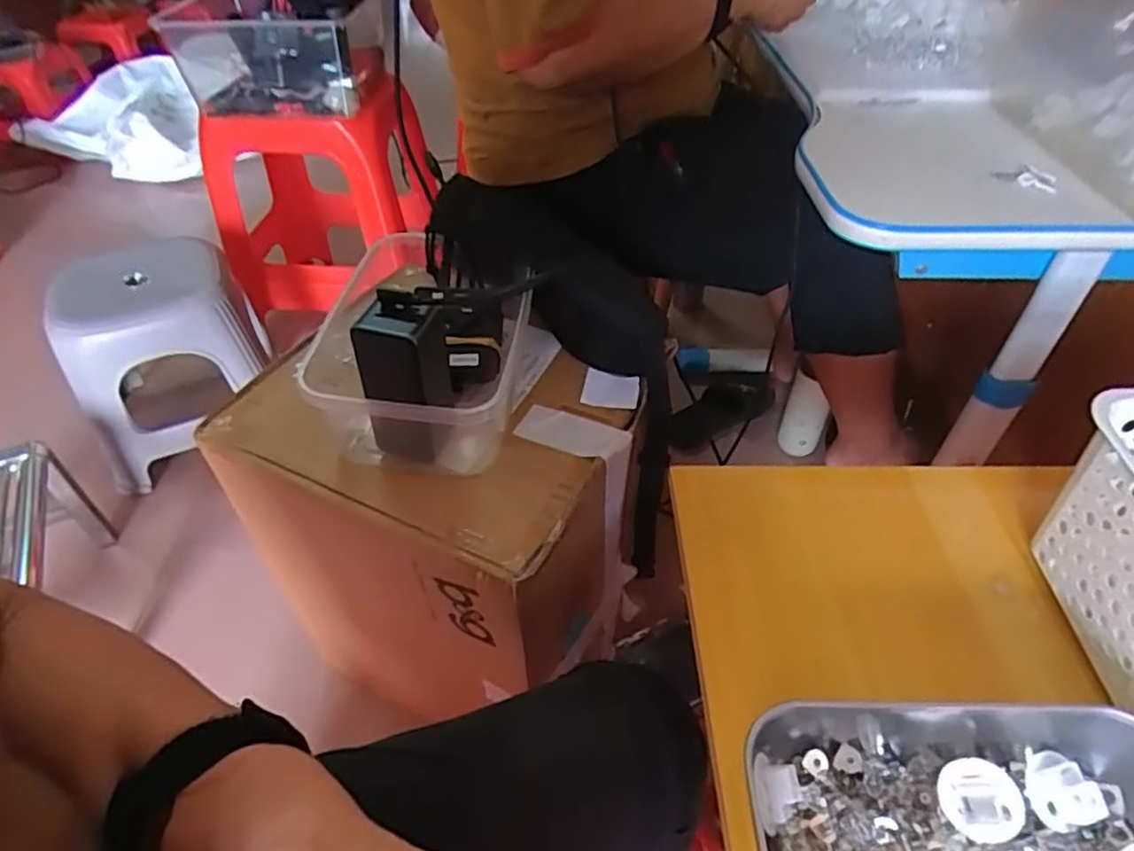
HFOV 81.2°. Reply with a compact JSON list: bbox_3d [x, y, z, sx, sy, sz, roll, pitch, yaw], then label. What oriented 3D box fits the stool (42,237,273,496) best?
[{"bbox_3d":[-0.684,-0.113,1.161,0.290,0.300,0.276,-18,47,-17],"label":"stool"}]

